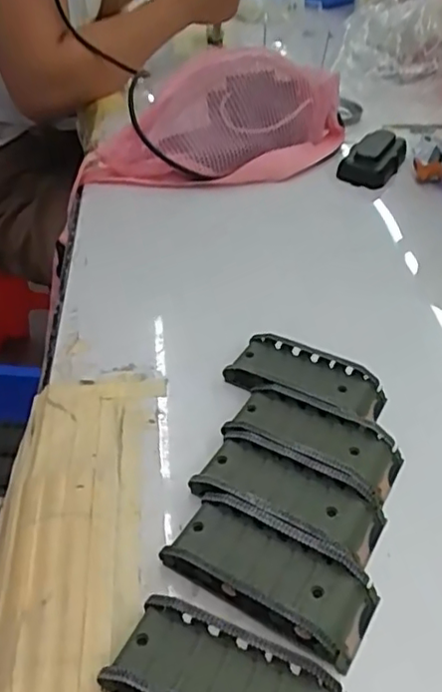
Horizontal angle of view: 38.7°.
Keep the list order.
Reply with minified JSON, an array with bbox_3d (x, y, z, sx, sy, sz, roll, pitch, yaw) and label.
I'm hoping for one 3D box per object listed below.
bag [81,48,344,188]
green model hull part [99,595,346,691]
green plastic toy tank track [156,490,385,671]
[{"bbox_3d":[0.005,-0.234,0.646,0.281,0.095,0.104,-10,42,-15],"label":"bag"},{"bbox_3d":[0.005,0.140,0.258,0.097,0.023,0.047,18,43,16],"label":"green model hull part"},{"bbox_3d":[0.024,0.108,0.301,0.096,0.017,0.045,24,45,22],"label":"green plastic toy tank track"}]

